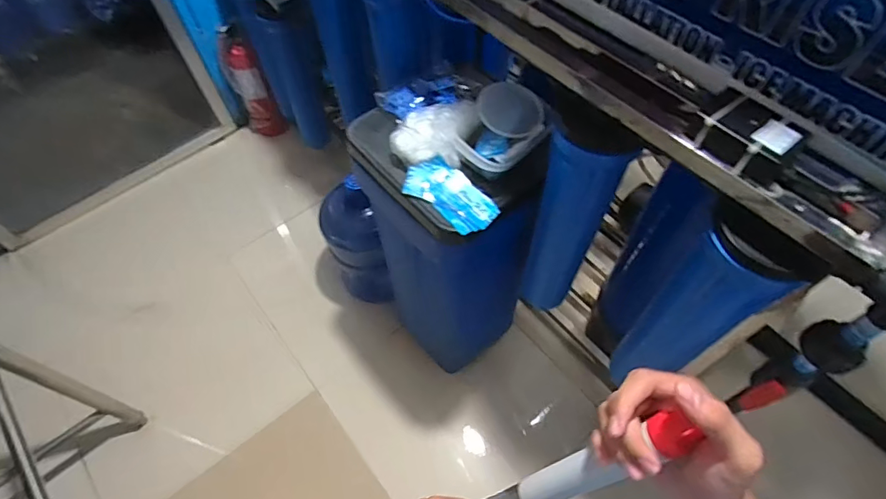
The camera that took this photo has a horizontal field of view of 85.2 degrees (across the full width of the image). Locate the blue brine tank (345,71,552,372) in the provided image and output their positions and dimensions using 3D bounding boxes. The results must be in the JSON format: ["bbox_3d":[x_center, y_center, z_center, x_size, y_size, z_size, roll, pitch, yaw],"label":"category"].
[{"bbox_3d":[0.026,0.032,1.177,0.250,0.795,0.324,-36,64,-19],"label":"blue brine tank"}]

